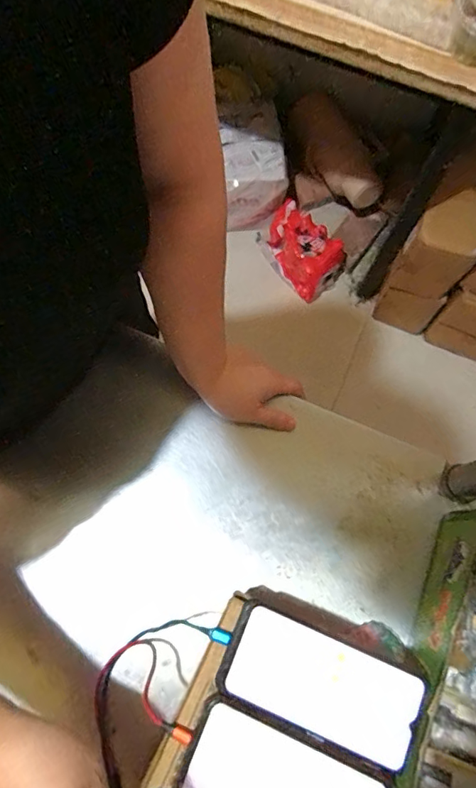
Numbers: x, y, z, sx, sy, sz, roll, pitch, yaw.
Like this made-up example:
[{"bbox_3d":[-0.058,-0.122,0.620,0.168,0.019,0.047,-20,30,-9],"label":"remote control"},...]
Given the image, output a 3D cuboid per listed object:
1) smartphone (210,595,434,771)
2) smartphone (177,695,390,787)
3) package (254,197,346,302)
[{"bbox_3d":[0.068,0.238,0.397,0.158,0.010,0.076,23,72,6],"label":"smartphone"},{"bbox_3d":[0.035,0.307,0.376,0.153,0.006,0.077,23,72,7],"label":"smartphone"},{"bbox_3d":[0.193,-0.428,1.428,0.246,0.176,0.151,43,77,10],"label":"package"}]

